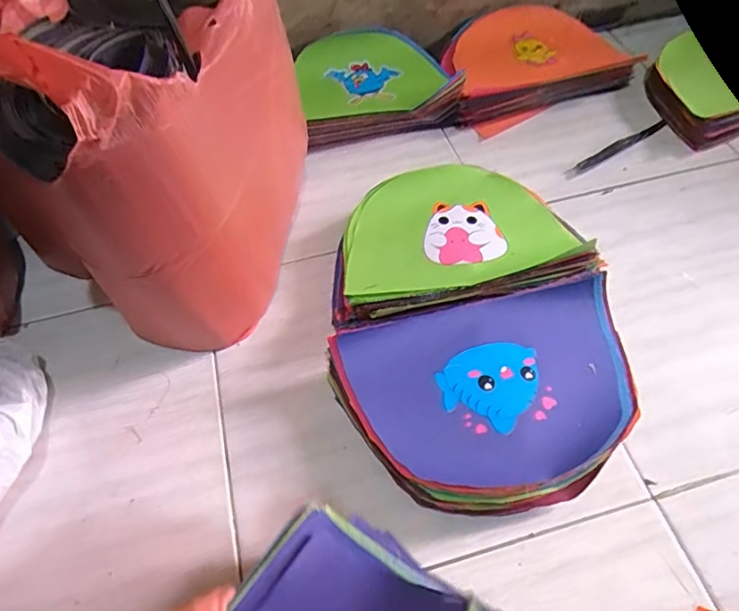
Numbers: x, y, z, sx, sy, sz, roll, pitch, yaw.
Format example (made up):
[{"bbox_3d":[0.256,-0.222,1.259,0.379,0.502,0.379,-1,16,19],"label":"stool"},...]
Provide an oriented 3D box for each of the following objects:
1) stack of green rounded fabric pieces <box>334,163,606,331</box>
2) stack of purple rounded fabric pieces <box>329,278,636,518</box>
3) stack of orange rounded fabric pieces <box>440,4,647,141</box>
[{"bbox_3d":[0.099,-0.081,0.663,0.298,0.056,0.210,-11,54,-5],"label":"stack of green rounded fabric pieces"},{"bbox_3d":[0.131,0.096,0.546,0.309,0.061,0.209,-14,55,-7],"label":"stack of purple rounded fabric pieces"},{"bbox_3d":[0.268,-0.406,0.875,0.316,0.074,0.203,-18,55,-10],"label":"stack of orange rounded fabric pieces"}]

